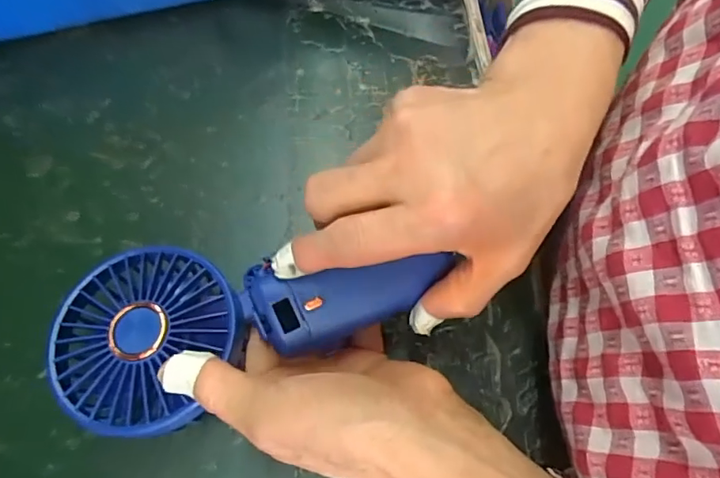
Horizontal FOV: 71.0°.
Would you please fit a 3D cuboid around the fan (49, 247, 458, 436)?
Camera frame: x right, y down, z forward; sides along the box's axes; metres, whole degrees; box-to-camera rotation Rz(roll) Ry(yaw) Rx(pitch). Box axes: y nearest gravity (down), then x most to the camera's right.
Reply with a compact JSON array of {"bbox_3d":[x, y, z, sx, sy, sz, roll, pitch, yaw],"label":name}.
[{"bbox_3d":[-0.052,0.039,0.239,0.178,0.030,0.083,-9,68,2],"label":"fan"}]

